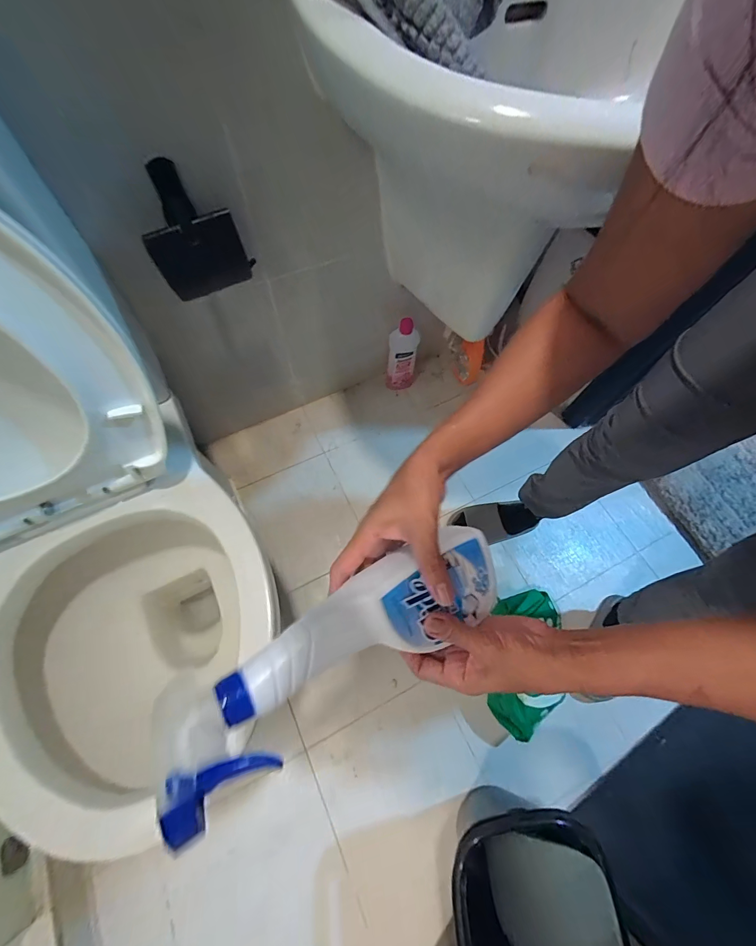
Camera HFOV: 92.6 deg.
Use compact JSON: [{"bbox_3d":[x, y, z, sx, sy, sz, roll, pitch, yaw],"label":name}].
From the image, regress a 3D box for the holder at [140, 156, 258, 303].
[{"bbox_3d":[-0.271,-0.343,0.530,0.132,0.157,0.080,-26,69,-13],"label":"holder"}]

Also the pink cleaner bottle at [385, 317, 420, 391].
[{"bbox_3d":[0.066,-0.311,0.983,0.081,0.242,0.045,8,66,1],"label":"pink cleaner bottle"}]

